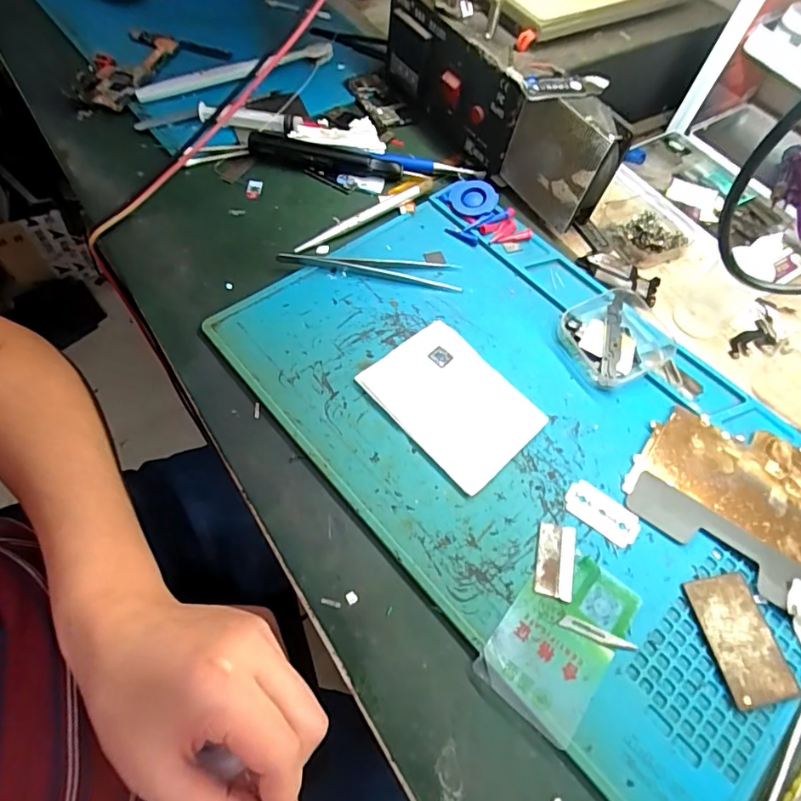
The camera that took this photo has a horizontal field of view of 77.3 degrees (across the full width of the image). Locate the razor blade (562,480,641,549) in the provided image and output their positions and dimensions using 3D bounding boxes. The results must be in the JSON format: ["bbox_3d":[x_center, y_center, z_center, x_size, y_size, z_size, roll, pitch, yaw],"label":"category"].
[{"bbox_3d":[0.117,0.065,0.290,0.043,0.004,0.024,32,63,14],"label":"razor blade"}]

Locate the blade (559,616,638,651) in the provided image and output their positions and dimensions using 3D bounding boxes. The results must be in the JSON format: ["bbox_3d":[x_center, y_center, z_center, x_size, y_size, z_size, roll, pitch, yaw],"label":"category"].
[{"bbox_3d":[0.101,0.119,0.255,0.040,0.004,0.007,20,61,7],"label":"blade"}]

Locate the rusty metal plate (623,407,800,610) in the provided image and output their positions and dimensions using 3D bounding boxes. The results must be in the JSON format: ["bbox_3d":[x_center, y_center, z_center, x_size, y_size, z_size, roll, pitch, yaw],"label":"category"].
[{"bbox_3d":[0.200,0.053,0.301,0.111,0.004,0.098,34,63,15],"label":"rusty metal plate"}]

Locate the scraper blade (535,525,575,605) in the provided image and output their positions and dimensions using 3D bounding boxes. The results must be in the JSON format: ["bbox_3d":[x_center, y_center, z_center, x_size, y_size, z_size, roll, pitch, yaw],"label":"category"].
[{"bbox_3d":[0.084,0.087,0.272,0.019,0.004,0.039,14,60,4],"label":"scraper blade"}]

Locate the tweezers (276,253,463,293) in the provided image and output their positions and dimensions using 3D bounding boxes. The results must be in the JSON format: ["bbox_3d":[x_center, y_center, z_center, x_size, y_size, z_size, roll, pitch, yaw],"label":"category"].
[{"bbox_3d":[-0.021,-0.101,0.364,0.130,0.008,0.024,8,60,1],"label":"tweezers"}]

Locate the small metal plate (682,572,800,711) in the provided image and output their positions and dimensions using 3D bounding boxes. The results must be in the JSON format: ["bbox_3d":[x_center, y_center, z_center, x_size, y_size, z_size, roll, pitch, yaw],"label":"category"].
[{"bbox_3d":[0.178,0.123,0.261,0.037,0.004,0.059,-8,61,-9],"label":"small metal plate"}]

